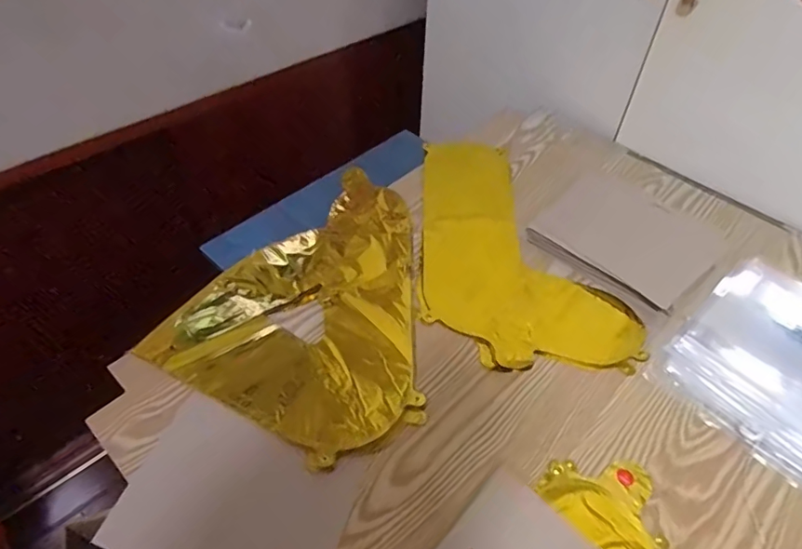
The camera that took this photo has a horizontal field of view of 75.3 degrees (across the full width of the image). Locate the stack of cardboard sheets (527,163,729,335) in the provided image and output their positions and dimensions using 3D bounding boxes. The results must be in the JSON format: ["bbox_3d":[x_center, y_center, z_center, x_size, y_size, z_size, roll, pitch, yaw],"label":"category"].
[{"bbox_3d":[0.290,-0.049,0.674,0.191,0.016,0.203,-34,58,-29],"label":"stack of cardboard sheets"}]

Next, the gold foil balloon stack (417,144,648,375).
[{"bbox_3d":[0.142,-0.047,0.664,0.233,0.020,0.368,1,48,-2],"label":"gold foil balloon stack"}]

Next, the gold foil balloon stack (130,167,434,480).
[{"bbox_3d":[-0.063,0.023,0.594,0.269,0.019,0.349,27,52,20],"label":"gold foil balloon stack"}]

